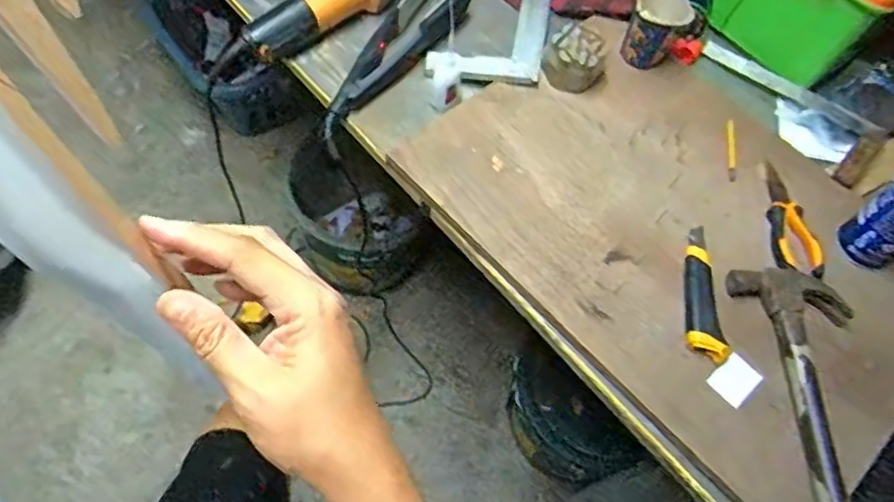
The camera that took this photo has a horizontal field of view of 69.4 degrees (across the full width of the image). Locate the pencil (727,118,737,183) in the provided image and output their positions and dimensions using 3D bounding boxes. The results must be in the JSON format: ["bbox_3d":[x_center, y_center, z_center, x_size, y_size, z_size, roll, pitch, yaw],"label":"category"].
[{"bbox_3d":[0.361,-0.128,0.819,0.012,0.007,0.102,12,63,3],"label":"pencil"}]

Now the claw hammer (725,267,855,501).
[{"bbox_3d":[0.389,0.146,0.657,0.115,0.029,0.290,-5,63,-7],"label":"claw hammer"}]

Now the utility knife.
[{"bbox_3d":[0.283,0.041,0.709,0.043,0.018,0.157,8,62,0],"label":"utility knife"}]

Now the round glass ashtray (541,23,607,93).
[{"bbox_3d":[0.164,-0.248,0.835,0.079,0.049,0.085,2,63,-4],"label":"round glass ashtray"}]

